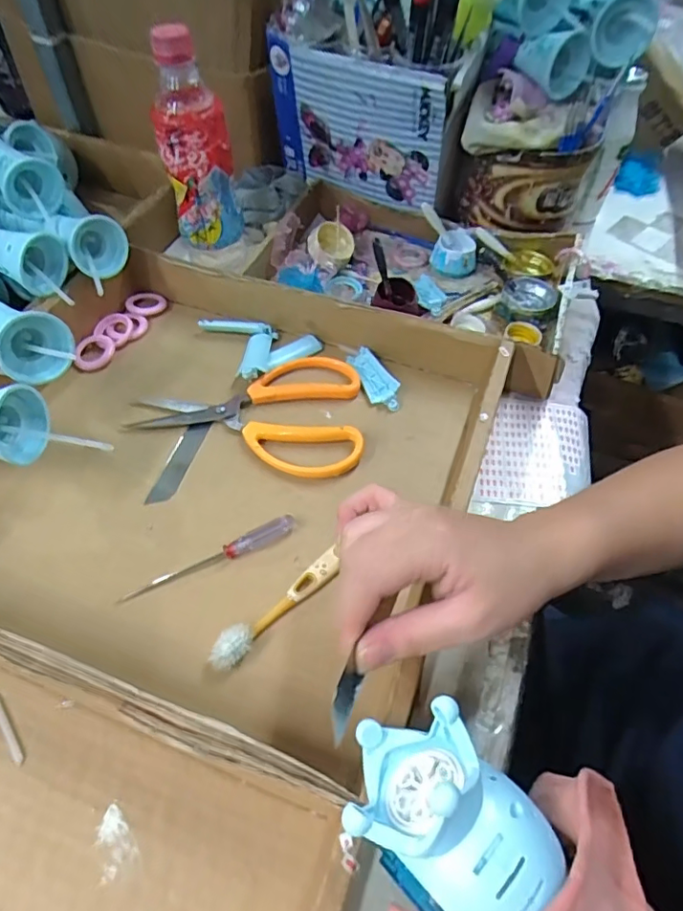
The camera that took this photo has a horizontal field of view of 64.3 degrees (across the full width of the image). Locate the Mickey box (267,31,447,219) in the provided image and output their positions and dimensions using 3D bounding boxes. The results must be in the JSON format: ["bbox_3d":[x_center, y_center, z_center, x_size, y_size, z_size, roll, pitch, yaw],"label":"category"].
[{"bbox_3d":[0.012,-0.315,0.528,0.174,0.129,0.034,21,55,13],"label":"Mickey box"}]

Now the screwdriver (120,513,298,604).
[{"bbox_3d":[-0.087,0.067,0.362,0.119,0.010,0.012,-20,56,-16],"label":"screwdriver"}]

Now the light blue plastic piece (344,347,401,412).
[{"bbox_3d":[0.029,-0.067,0.472,0.027,0.012,0.072,-34,55,6],"label":"light blue plastic piece"}]

